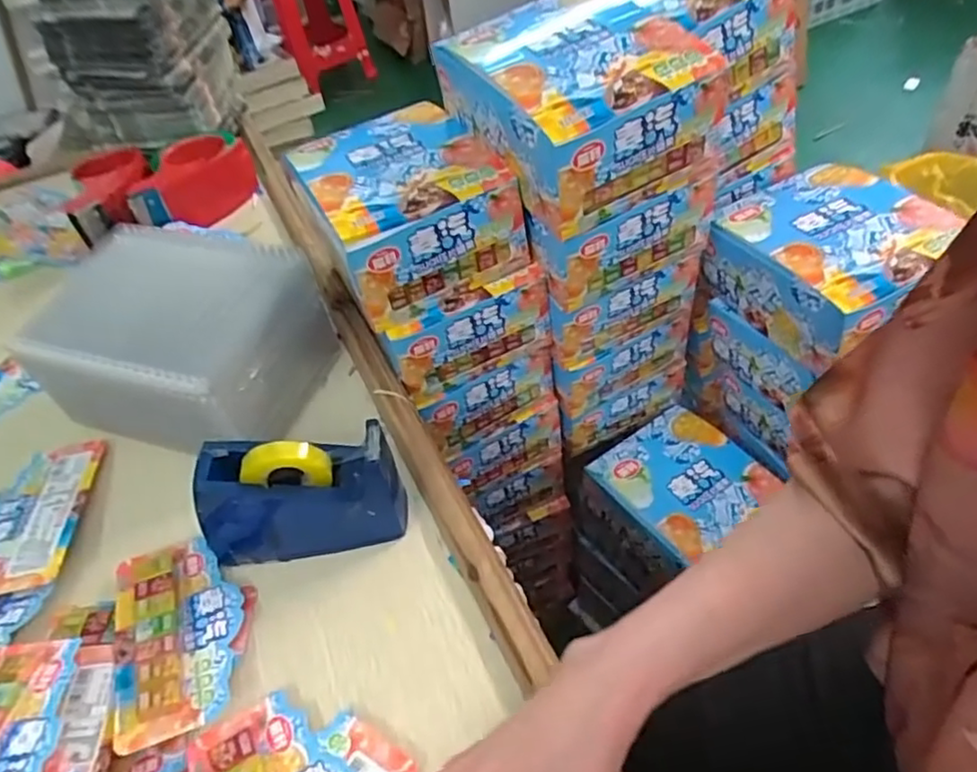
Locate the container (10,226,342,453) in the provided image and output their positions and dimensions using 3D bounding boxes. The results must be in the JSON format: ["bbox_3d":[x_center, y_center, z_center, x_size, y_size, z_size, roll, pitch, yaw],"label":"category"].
[{"bbox_3d":[-0.257,-0.036,0.551,0.202,0.112,0.152,11,48,15],"label":"container"}]

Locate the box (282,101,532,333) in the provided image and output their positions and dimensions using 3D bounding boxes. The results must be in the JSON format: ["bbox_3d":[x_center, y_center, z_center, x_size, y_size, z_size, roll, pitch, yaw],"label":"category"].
[{"bbox_3d":[-0.079,-0.165,0.585,0.152,0.089,0.183,-25,48,-16],"label":"box"}]

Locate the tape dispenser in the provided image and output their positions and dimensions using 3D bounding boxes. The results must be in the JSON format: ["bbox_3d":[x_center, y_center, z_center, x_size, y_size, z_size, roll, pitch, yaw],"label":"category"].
[{"bbox_3d":[-0.133,0.074,0.459,0.141,0.087,0.049,-9,46,-3],"label":"tape dispenser"}]

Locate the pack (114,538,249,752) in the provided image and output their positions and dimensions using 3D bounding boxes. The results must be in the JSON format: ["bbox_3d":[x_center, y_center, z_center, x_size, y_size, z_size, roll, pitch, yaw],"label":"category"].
[{"bbox_3d":[-0.207,0.158,0.431,0.078,0.019,0.141,-20,48,-14],"label":"pack"}]

